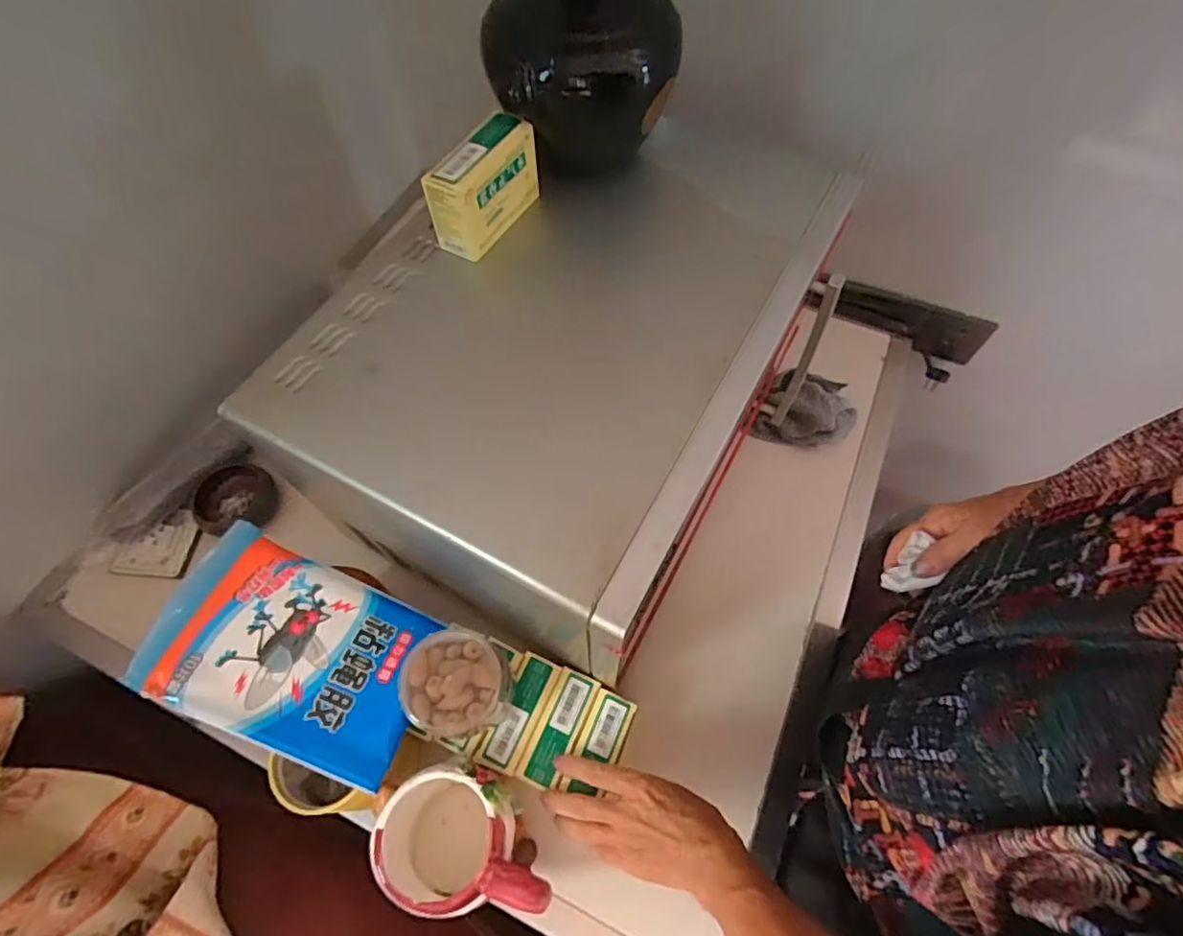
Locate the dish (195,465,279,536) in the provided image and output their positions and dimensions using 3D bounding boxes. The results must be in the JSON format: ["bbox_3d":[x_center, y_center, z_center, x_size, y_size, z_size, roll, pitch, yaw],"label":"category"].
[{"bbox_3d":[-0.420,0.042,0.689,0.085,0.039,0.086,0,62,0],"label":"dish"}]

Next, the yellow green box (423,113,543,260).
[{"bbox_3d":[-0.089,-0.240,0.491,0.049,0.069,0.106,29,66,15],"label":"yellow green box"}]

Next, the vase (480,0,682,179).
[{"bbox_3d":[-0.002,-0.331,0.485,0.154,0.156,0.131,3,62,2],"label":"vase"}]

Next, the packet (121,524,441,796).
[{"bbox_3d":[-0.246,0.150,0.482,0.212,0.014,0.142,26,57,-5],"label":"packet"}]

